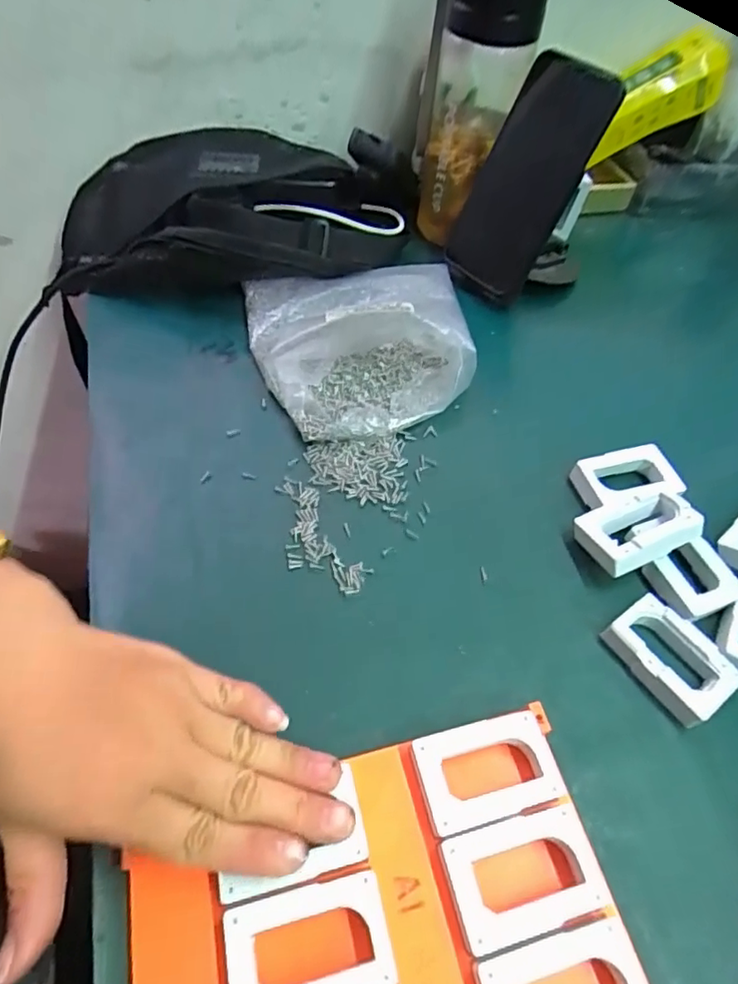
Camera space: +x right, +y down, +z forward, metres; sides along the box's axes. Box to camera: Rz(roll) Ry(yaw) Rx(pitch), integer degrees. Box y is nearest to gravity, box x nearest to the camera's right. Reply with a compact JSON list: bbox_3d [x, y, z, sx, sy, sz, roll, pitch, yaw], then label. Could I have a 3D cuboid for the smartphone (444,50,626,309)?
[{"bbox_3d":[0.115,-0.234,0.436,0.016,0.159,0.080,-21,60,-38],"label":"smartphone"}]

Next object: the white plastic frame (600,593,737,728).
[{"bbox_3d":[0.157,0.088,0.301,0.038,0.020,0.060,-31,62,-24],"label":"white plastic frame"}]

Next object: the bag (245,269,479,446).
[{"bbox_3d":[0.000,-0.120,0.410,0.163,0.049,0.167,-10,56,-11],"label":"bag"}]

